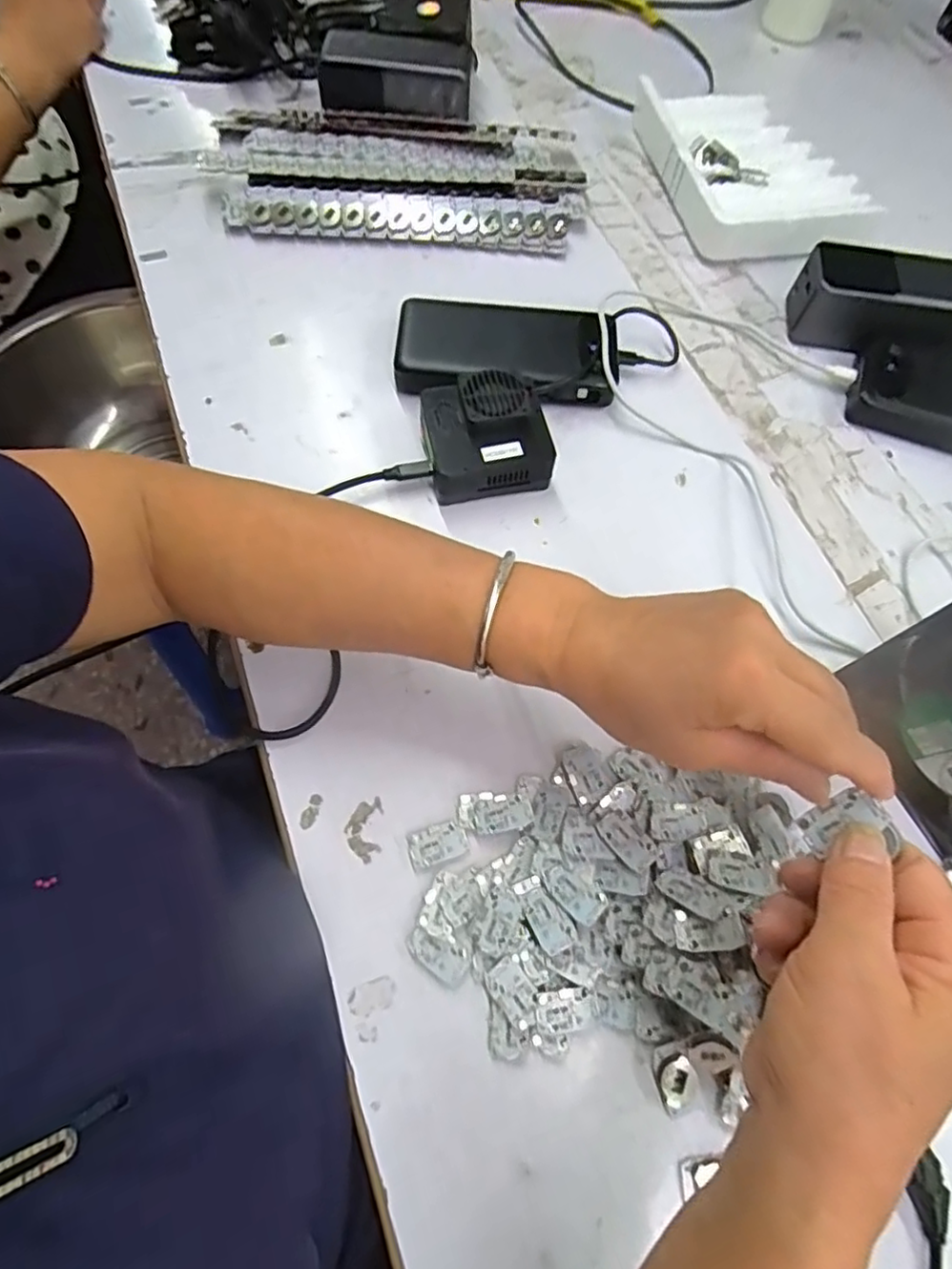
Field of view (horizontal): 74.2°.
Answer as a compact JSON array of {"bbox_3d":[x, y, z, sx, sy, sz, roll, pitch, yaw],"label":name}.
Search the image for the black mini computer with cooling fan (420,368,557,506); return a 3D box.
[{"bbox_3d":[0.005,-0.130,0.414,0.078,0.048,0.072,-11,67,-8],"label":"black mini computer with cooling fan"}]

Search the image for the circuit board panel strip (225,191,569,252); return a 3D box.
[{"bbox_3d":[-0.061,-0.333,0.508,0.268,0.019,0.040,4,65,-1],"label":"circuit board panel strip"}]

